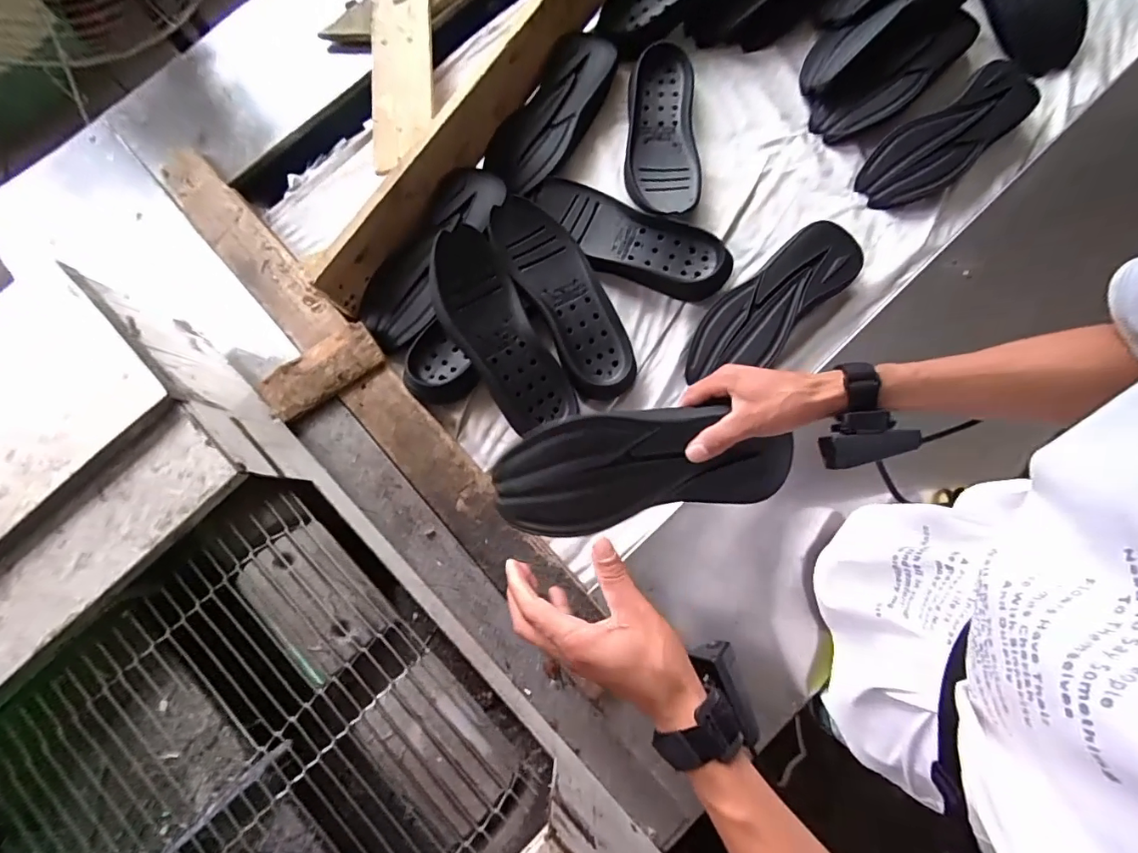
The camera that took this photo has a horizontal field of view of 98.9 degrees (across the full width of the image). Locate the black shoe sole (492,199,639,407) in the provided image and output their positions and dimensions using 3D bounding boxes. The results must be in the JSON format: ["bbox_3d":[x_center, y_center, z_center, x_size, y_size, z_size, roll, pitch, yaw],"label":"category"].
[{"bbox_3d":[-0.002,-0.182,0.671,0.108,0.026,0.296,-30,91,-8],"label":"black shoe sole"}]

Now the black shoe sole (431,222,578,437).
[{"bbox_3d":[-0.094,-0.123,0.646,0.103,0.028,0.271,-31,98,-9],"label":"black shoe sole"}]

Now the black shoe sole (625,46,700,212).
[{"bbox_3d":[0.140,-0.451,0.748,0.104,0.042,0.298,-1,75,-2],"label":"black shoe sole"}]

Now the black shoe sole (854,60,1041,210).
[{"bbox_3d":[0.588,-0.446,0.750,0.314,0.058,0.107,-37,79,-10],"label":"black shoe sole"}]

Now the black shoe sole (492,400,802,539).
[{"bbox_3d":[0.070,0.037,0.463,0.272,0.035,0.103,-6,99,-5],"label":"black shoe sole"}]

